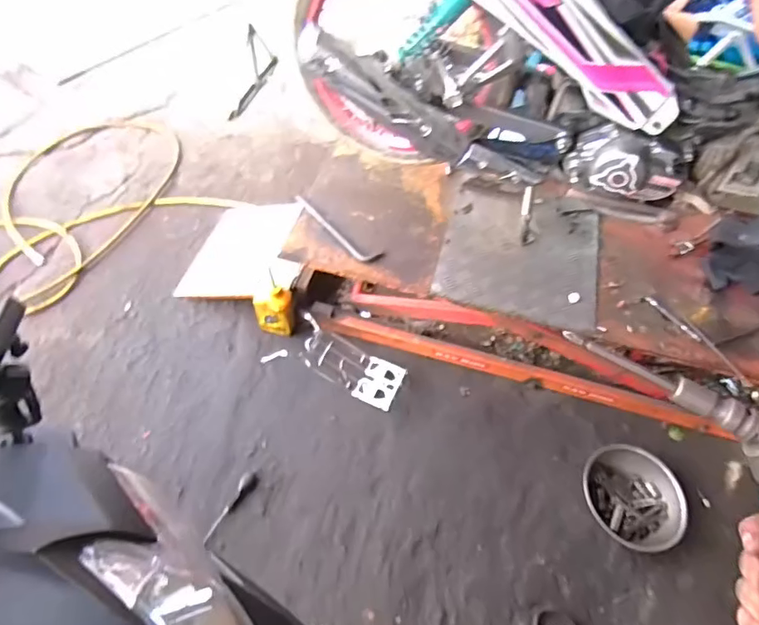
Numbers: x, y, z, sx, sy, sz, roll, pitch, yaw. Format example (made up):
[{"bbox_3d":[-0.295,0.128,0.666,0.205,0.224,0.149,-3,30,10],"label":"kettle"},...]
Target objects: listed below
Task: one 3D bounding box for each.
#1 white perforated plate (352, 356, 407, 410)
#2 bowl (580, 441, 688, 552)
[{"bbox_3d":[0.001,0.210,1.520,0.120,0.018,0.149,23,57,11],"label":"white perforated plate"},{"bbox_3d":[0.689,0.502,1.382,0.278,0.082,0.254,2,55,-3],"label":"bowl"}]

